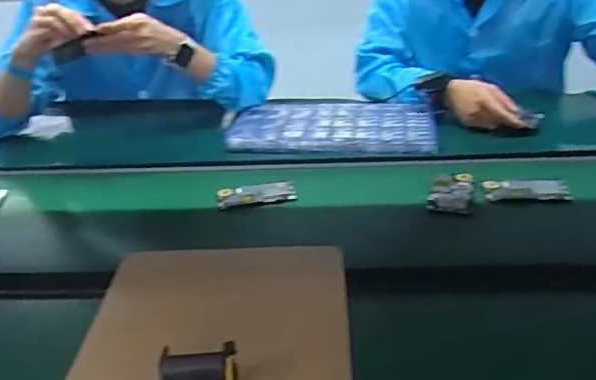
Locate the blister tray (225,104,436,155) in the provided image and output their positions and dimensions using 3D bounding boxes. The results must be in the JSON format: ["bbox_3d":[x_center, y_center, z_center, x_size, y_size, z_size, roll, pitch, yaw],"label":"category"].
[{"bbox_3d":[0.071,-0.133,1.155,0.402,0.038,0.246,1,29,6],"label":"blister tray"}]

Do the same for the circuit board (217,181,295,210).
[{"bbox_3d":[-0.069,0.007,0.947,0.127,0.020,0.056,-6,29,-8],"label":"circuit board"}]

